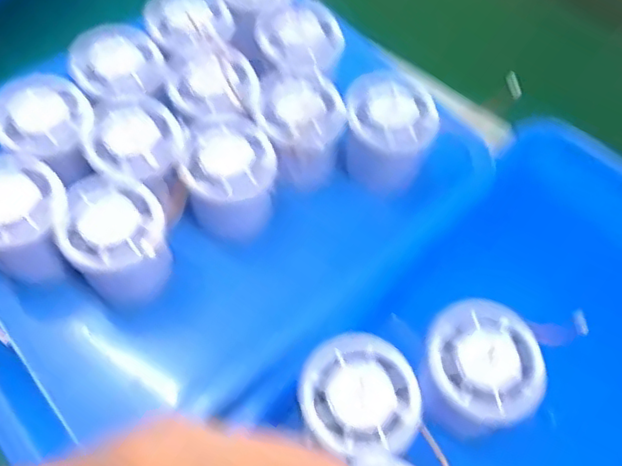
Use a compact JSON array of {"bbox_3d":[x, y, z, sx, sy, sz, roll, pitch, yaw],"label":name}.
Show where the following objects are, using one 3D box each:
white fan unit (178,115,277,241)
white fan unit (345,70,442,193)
[{"bbox_3d":[-0.049,-0.033,0.375,0.054,0.051,0.061,-1,59,-4],"label":"white fan unit"},{"bbox_3d":[0.050,-0.066,0.397,0.058,0.050,0.057,2,59,-3],"label":"white fan unit"}]

